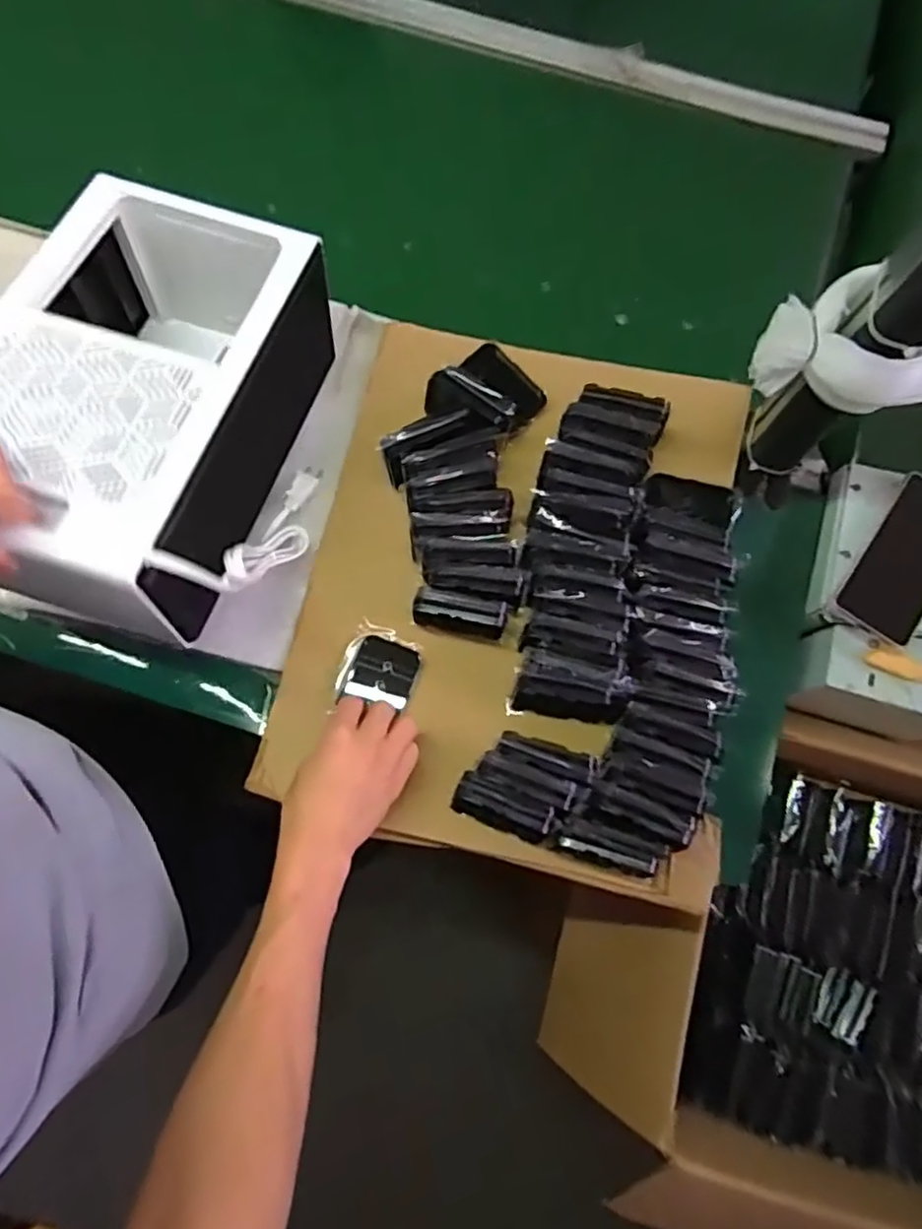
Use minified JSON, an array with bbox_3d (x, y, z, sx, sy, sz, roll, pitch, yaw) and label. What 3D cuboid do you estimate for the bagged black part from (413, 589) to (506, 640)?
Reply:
[{"bbox_3d":[-0.001,0.001,0.610,0.078,0.057,0.024,8,78,1],"label":"bagged black part"}]

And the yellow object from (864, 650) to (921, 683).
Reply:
[{"bbox_3d":[0.416,0.050,0.626,0.073,0.007,0.022,12,78,2],"label":"yellow object"}]

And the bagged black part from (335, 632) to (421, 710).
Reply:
[{"bbox_3d":[-0.074,0.050,0.622,0.069,0.015,0.062,14,78,2],"label":"bagged black part"}]

